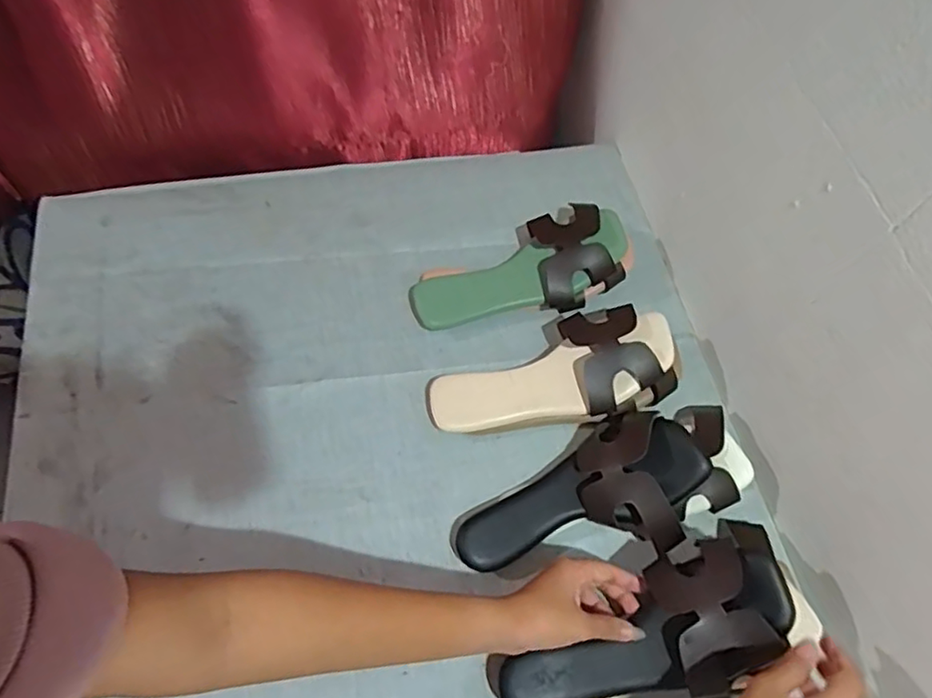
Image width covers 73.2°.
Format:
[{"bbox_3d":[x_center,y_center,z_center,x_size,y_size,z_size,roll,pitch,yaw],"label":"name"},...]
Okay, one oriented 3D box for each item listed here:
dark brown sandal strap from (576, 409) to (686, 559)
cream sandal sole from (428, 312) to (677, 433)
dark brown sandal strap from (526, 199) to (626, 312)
[{"bbox_3d":[0.146,0.118,0.565,0.084,0.048,0.121,-7,63,-7],"label":"dark brown sandal strap"},{"bbox_3d":[0.085,0.030,0.610,0.240,0.031,0.069,-17,64,2],"label":"cream sandal sole"},{"bbox_3d":[0.115,-0.101,0.689,0.092,0.057,0.116,-19,65,-13],"label":"dark brown sandal strap"}]

